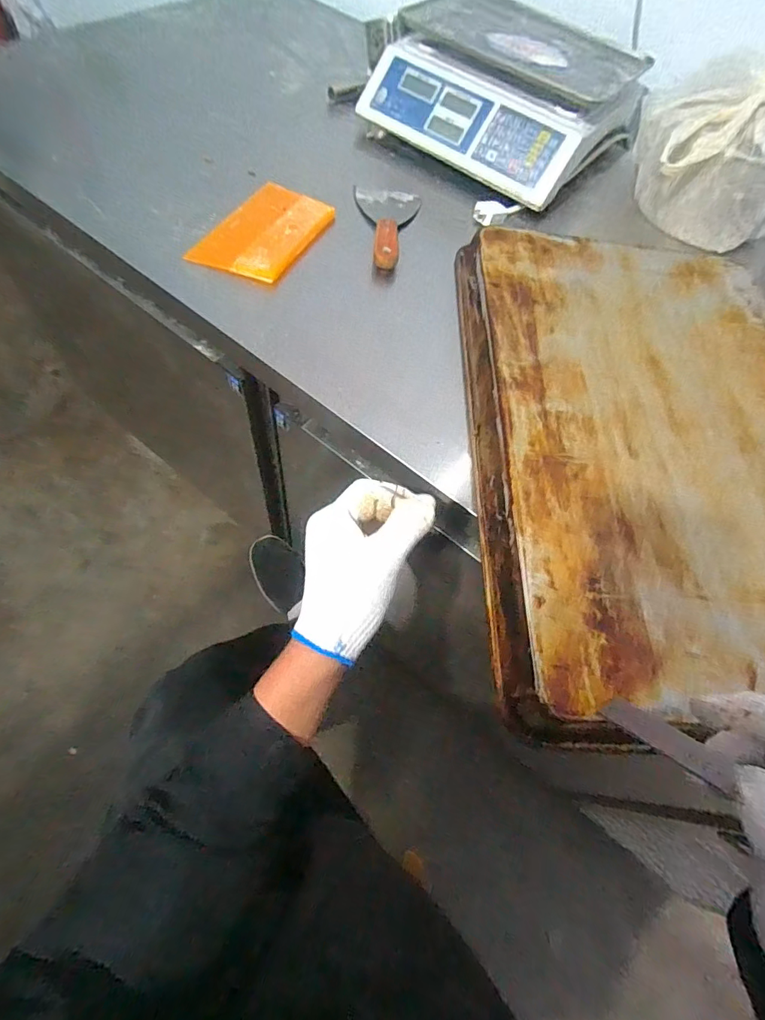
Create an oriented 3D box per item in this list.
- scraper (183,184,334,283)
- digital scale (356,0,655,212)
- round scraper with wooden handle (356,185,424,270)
[{"bbox_3d":[-0.145,-0.351,0.585,0.115,0.012,0.184,23,62,5],"label":"scraper"},{"bbox_3d":[0.196,-0.658,0.726,0.366,0.100,0.355,33,63,10],"label":"digital scale"},{"bbox_3d":[0.009,-0.379,0.612,0.089,0.022,0.184,2,62,-6],"label":"round scraper with wooden handle"}]

